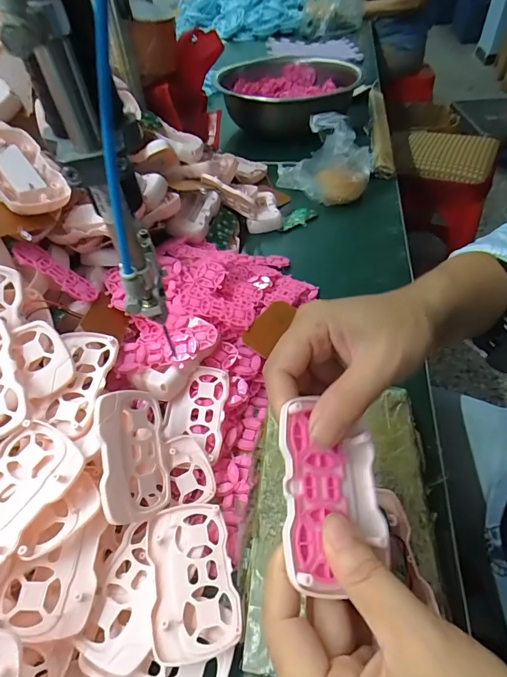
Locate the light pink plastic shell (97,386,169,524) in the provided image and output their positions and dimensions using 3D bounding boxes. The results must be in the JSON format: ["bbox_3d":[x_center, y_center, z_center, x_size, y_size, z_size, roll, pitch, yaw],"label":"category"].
[{"bbox_3d":[-0.087,0.082,0.278,0.008,0.054,0.087,-20,73,33],"label":"light pink plastic shell"}]

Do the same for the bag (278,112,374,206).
[{"bbox_3d":[0.124,-0.277,0.594,0.111,0.096,0.179,20,52,21],"label":"bag"}]

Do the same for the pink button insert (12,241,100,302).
[{"bbox_3d":[-0.174,-0.058,0.343,0.074,0.007,0.027,37,44,-23],"label":"pink button insert"}]

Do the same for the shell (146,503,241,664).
[{"bbox_3d":[-0.041,0.154,0.254,0.051,0.014,0.088,-12,48,-7],"label":"shell"}]

